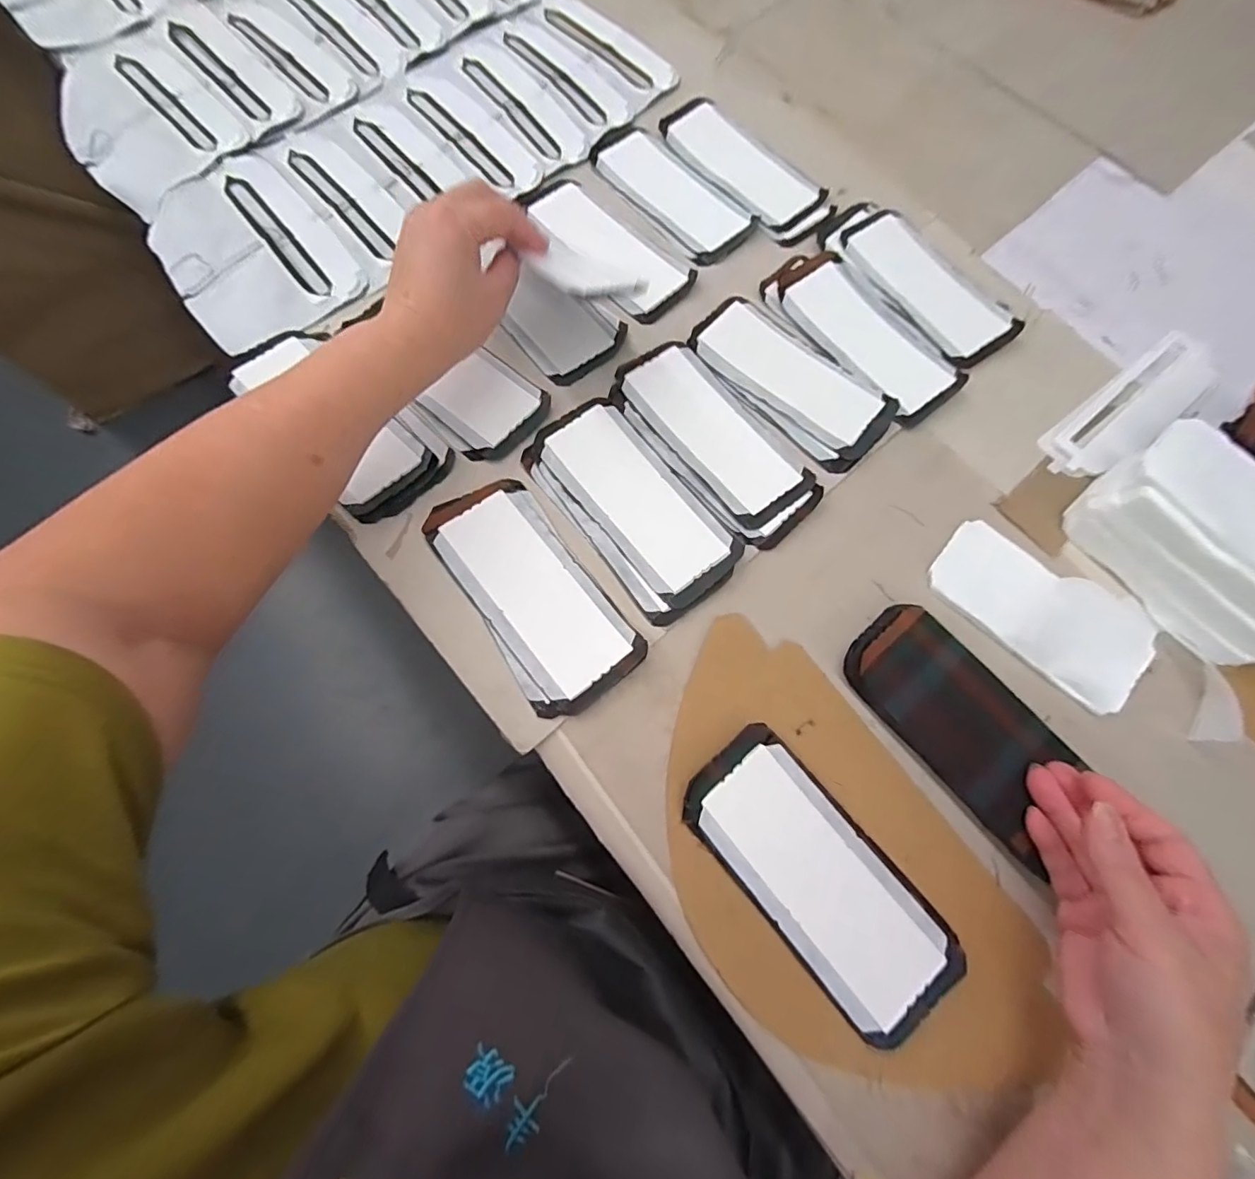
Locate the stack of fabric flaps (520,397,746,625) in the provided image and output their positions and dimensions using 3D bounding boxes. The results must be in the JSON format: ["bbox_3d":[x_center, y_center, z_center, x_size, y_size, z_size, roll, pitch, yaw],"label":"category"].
[{"bbox_3d":[0.003,-0.062,0.390,0.087,0.013,0.168,-36,74,-13],"label":"stack of fabric flaps"}]

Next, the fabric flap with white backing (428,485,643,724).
[{"bbox_3d":[-0.065,0.001,0.364,0.078,0.010,0.165,-35,74,-13],"label":"fabric flap with white backing"}]

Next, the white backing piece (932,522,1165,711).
[{"bbox_3d":[0.283,0.014,0.373,0.140,0.011,0.074,34,73,11],"label":"white backing piece"}]

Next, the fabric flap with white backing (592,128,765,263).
[{"bbox_3d":[0.037,-0.368,0.501,0.069,0.008,0.173,-39,75,-14],"label":"fabric flap with white backing"}]

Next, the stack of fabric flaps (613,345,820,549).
[{"bbox_3d":[0.066,-0.114,0.410,0.082,0.010,0.177,-37,75,-13],"label":"stack of fabric flaps"}]

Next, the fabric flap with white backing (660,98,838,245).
[{"bbox_3d":[0.111,-0.398,0.511,0.079,0.006,0.189,-38,75,-14],"label":"fabric flap with white backing"}]

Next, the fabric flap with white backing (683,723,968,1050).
[{"bbox_3d":[0.110,0.164,0.316,0.075,0.018,0.166,-39,75,-14],"label":"fabric flap with white backing"}]

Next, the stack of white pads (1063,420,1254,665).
[{"bbox_3d":[0.388,-0.027,0.360,0.080,0.069,0.154,-41,76,-15],"label":"stack of white pads"}]

